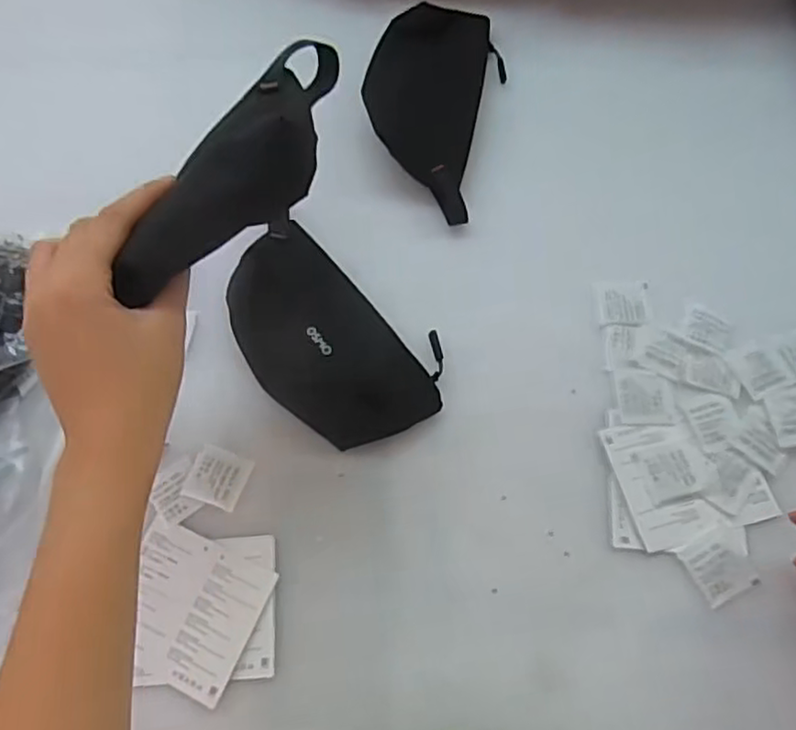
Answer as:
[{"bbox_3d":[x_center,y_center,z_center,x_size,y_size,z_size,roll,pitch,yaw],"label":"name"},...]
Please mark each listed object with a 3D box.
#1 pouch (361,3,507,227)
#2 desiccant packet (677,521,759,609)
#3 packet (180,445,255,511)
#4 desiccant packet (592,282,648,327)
[{"bbox_3d":[0.028,-0.225,0.564,0.104,0.032,0.193,16,71,6],"label":"pouch"},{"bbox_3d":[0.215,0.134,0.448,0.041,0.004,0.041,-26,72,-9],"label":"desiccant packet"},{"bbox_3d":[-0.128,0.080,0.476,0.038,0.004,0.038,19,71,7],"label":"packet"},{"bbox_3d":[0.176,-0.049,0.522,0.043,0.004,0.038,-1,70,0],"label":"desiccant packet"}]

